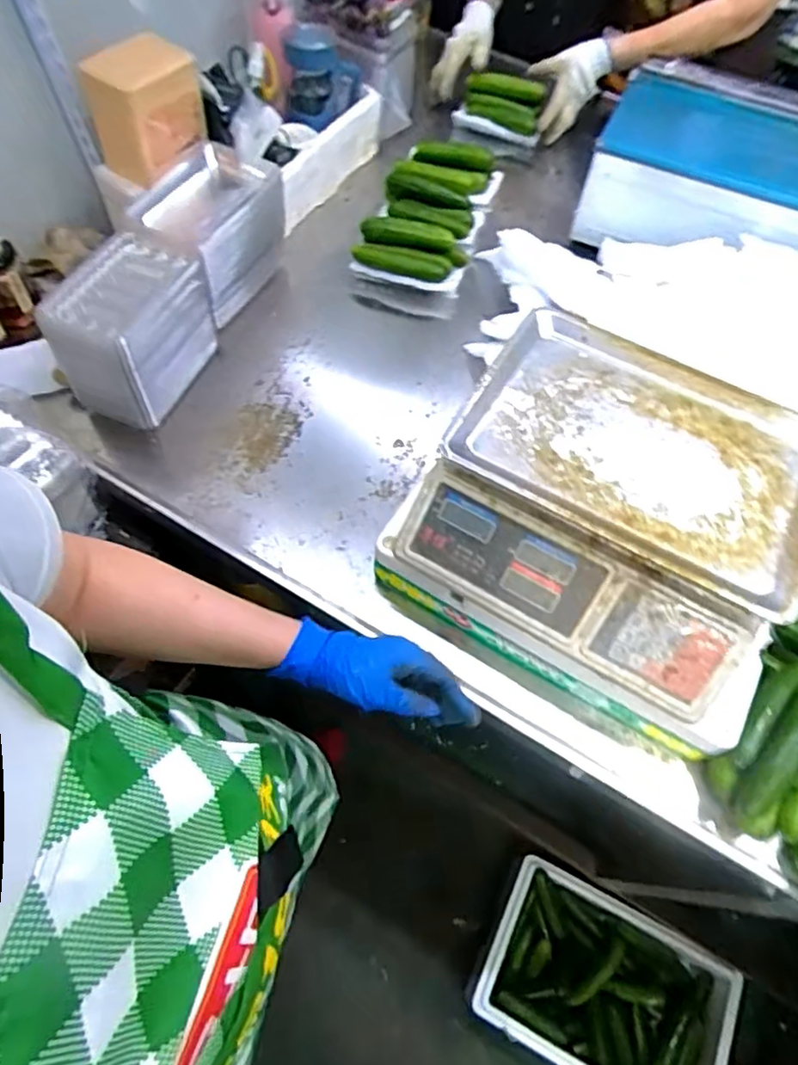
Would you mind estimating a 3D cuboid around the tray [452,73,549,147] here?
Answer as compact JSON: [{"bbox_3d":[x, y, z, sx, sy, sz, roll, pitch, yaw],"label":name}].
[{"bbox_3d":[0.186,-0.775,1.142,0.153,0.033,0.104,20,90,11],"label":"tray"}]

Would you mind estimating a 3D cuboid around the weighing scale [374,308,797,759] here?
[{"bbox_3d":[0.222,-0.019,0.665,0.373,0.186,0.316,30,64,12],"label":"weighing scale"}]

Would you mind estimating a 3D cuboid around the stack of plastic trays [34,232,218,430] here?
[{"bbox_3d":[-0.320,-0.240,0.758,0.120,0.144,0.179,15,62,4],"label":"stack of plastic trays"}]

